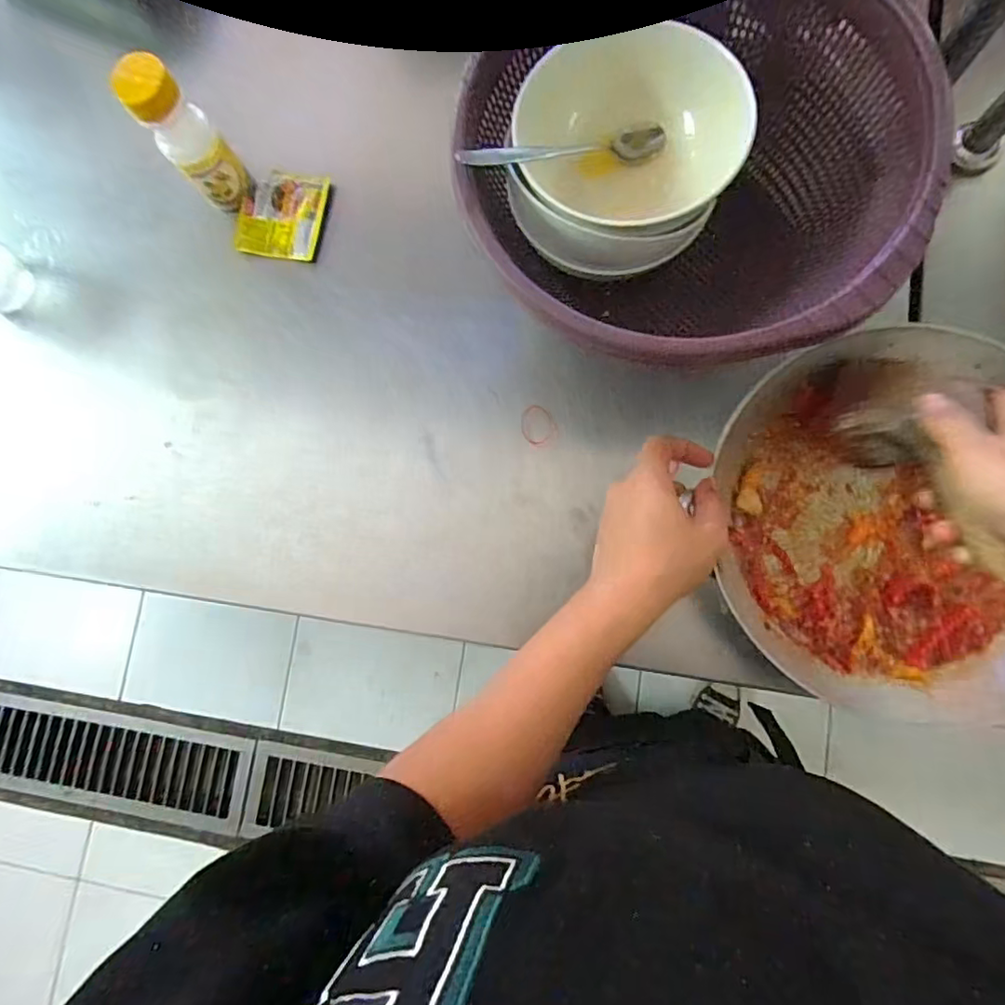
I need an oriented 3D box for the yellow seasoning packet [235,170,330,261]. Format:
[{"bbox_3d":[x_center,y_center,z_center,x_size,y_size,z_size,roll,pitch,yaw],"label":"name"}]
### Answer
[{"bbox_3d":[-0.209,-0.272,0.546,0.080,0.011,0.081,12,82,7],"label":"yellow seasoning packet"}]

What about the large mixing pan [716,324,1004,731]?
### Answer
[{"bbox_3d":[0.290,0.010,0.418,0.241,0.090,0.279,7,85,8],"label":"large mixing pan"}]

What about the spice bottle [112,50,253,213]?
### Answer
[{"bbox_3d":[-0.263,-0.305,0.489,0.046,0.130,0.038,-41,80,-2],"label":"spice bottle"}]

